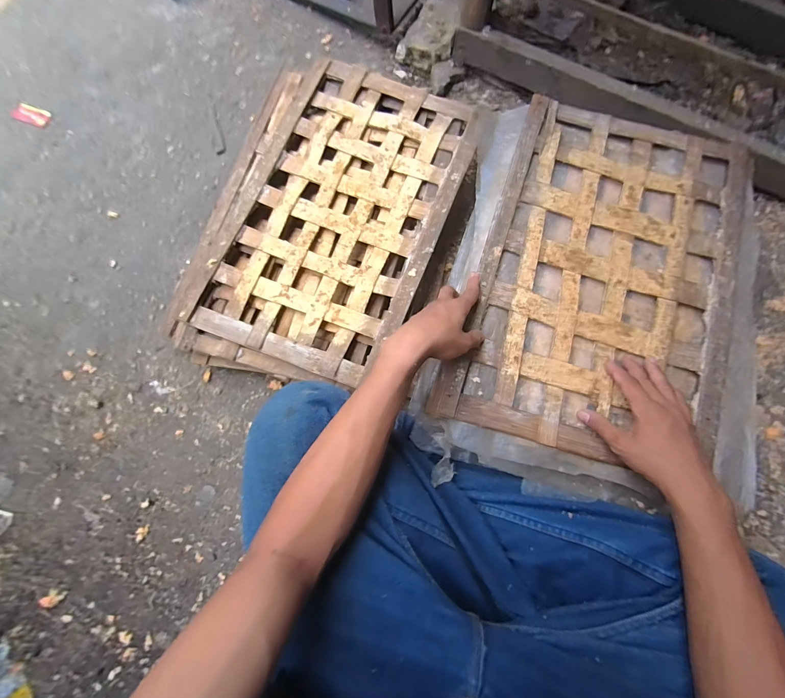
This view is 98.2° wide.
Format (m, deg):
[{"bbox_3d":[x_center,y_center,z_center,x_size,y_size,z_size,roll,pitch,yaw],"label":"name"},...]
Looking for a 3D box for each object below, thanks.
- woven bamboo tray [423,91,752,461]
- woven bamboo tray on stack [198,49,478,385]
[{"bbox_3d":[0.305,-0.115,0.486,0.350,0.026,0.533,18,78,5],"label":"woven bamboo tray"},{"bbox_3d":[-0.069,-0.230,0.563,0.302,0.025,0.534,20,78,6],"label":"woven bamboo tray on stack"}]

